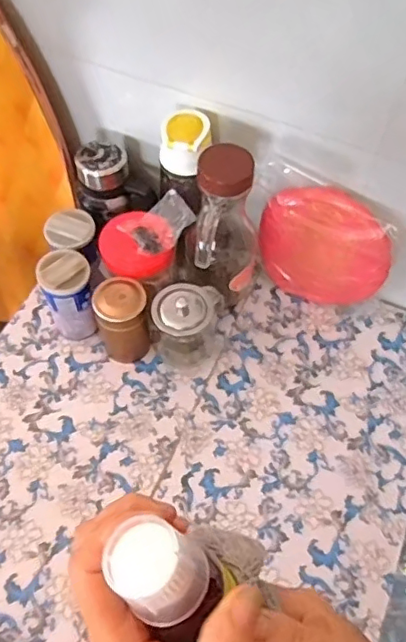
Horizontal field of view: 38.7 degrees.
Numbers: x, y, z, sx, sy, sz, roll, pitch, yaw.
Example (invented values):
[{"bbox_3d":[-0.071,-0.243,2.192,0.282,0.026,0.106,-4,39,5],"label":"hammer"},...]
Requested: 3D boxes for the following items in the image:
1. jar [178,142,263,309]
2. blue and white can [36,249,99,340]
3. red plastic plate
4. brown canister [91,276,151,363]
[{"bbox_3d":[0.028,-0.104,0.734,0.099,0.244,0.112,13,59,5],"label":"jar"},{"bbox_3d":[-0.174,-0.029,0.757,0.064,0.123,0.072,-7,60,-7],"label":"blue and white can"},{"bbox_3d":[0.160,-0.092,0.774,0.174,0.181,0.041,24,61,11],"label":"red plastic plate"},{"bbox_3d":[-0.103,0.000,0.748,0.065,0.119,0.064,-9,60,-8],"label":"brown canister"}]

